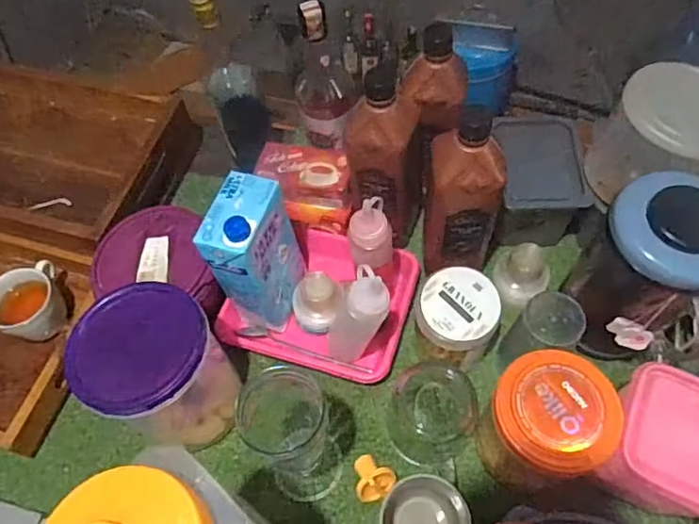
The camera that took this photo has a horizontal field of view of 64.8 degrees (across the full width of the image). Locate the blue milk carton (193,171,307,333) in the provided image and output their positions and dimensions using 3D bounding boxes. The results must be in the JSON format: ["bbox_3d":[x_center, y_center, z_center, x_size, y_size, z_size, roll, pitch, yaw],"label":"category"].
[{"bbox_3d":[-0.105,-0.005,0.634,0.067,0.195,0.099,13,62,11],"label":"blue milk carton"}]

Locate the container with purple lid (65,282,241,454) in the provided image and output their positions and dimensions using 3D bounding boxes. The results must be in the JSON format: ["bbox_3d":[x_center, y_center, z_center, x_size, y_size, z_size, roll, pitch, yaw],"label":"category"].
[{"bbox_3d":[-0.198,0.117,0.593,0.125,0.173,0.128,26,65,17],"label":"container with purple lid"}]

